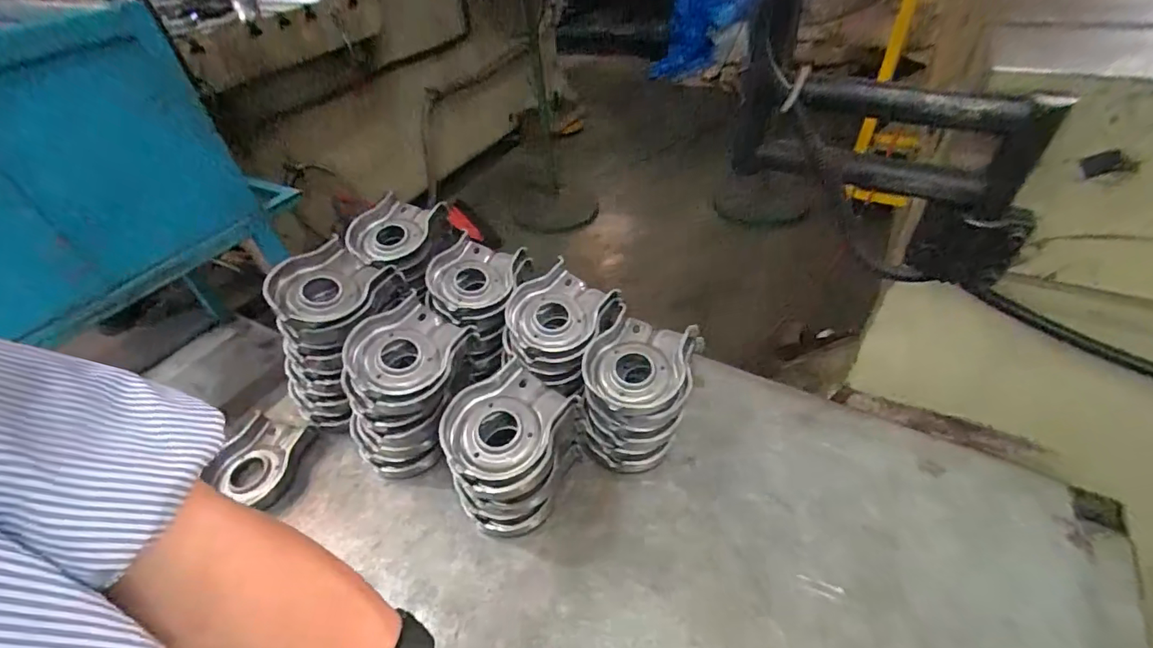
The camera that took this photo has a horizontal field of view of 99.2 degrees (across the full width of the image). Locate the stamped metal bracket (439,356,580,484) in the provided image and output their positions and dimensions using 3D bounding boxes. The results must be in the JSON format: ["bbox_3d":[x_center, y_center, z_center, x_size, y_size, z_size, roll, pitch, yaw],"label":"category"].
[{"bbox_3d":[-0.072,0.095,0.482,0.104,0.026,0.123,34,53,18],"label":"stamped metal bracket"}]

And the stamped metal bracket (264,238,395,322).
[{"bbox_3d":[-0.292,-0.047,0.566,0.103,0.028,0.123,26,40,-2],"label":"stamped metal bracket"}]

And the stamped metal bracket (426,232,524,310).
[{"bbox_3d":[-0.130,-0.064,0.629,0.105,0.040,0.124,-2,42,4],"label":"stamped metal bracket"}]

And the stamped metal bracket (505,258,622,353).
[{"bbox_3d":[-0.022,-0.016,0.574,0.111,0.038,0.122,-3,42,3],"label":"stamped metal bracket"}]

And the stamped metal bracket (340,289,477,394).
[{"bbox_3d":[-0.183,0.021,0.533,0.098,0.033,0.128,31,43,1],"label":"stamped metal bracket"}]

